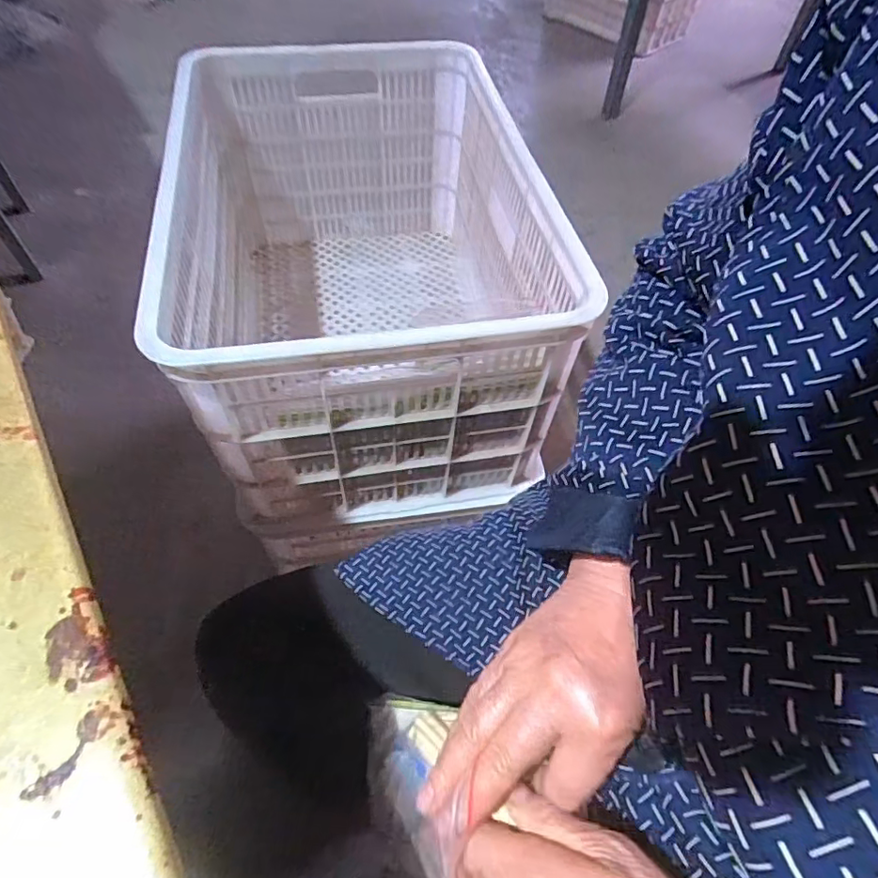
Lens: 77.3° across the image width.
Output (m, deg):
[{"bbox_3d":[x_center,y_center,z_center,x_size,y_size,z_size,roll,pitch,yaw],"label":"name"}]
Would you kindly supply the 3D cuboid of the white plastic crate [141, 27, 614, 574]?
[{"bbox_3d":[-0.110,-0.238,0.766,0.404,0.331,0.625,-8,57,-9],"label":"white plastic crate"}]

